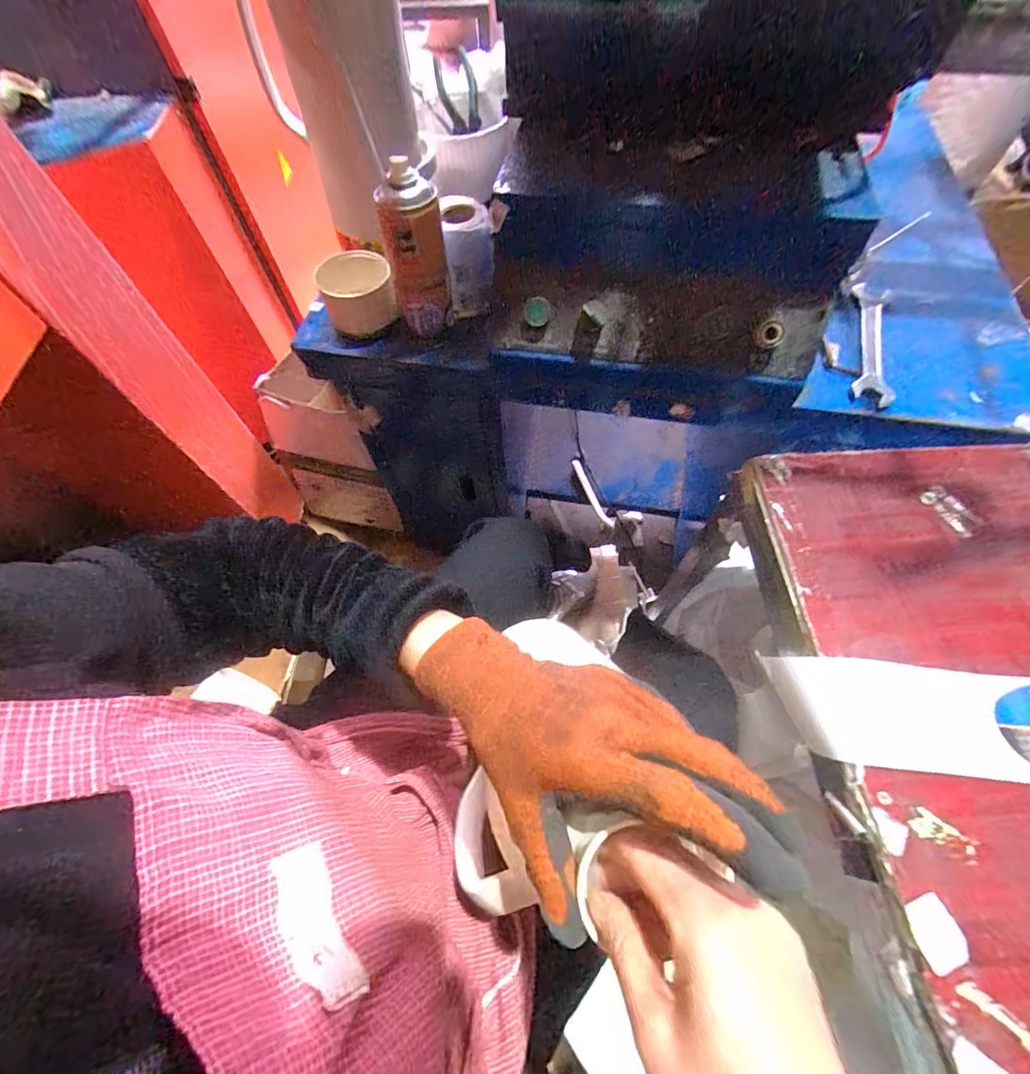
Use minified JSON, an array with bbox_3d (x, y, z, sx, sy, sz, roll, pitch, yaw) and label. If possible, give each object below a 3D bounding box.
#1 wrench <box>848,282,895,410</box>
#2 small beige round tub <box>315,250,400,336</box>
[{"bbox_3d":[0.419,-0.230,0.547,0.045,0.010,0.204,16,63,10],"label":"wrench"},{"bbox_3d":[-0.188,-0.289,0.570,0.084,0.071,0.090,-1,62,1],"label":"small beige round tub"}]

